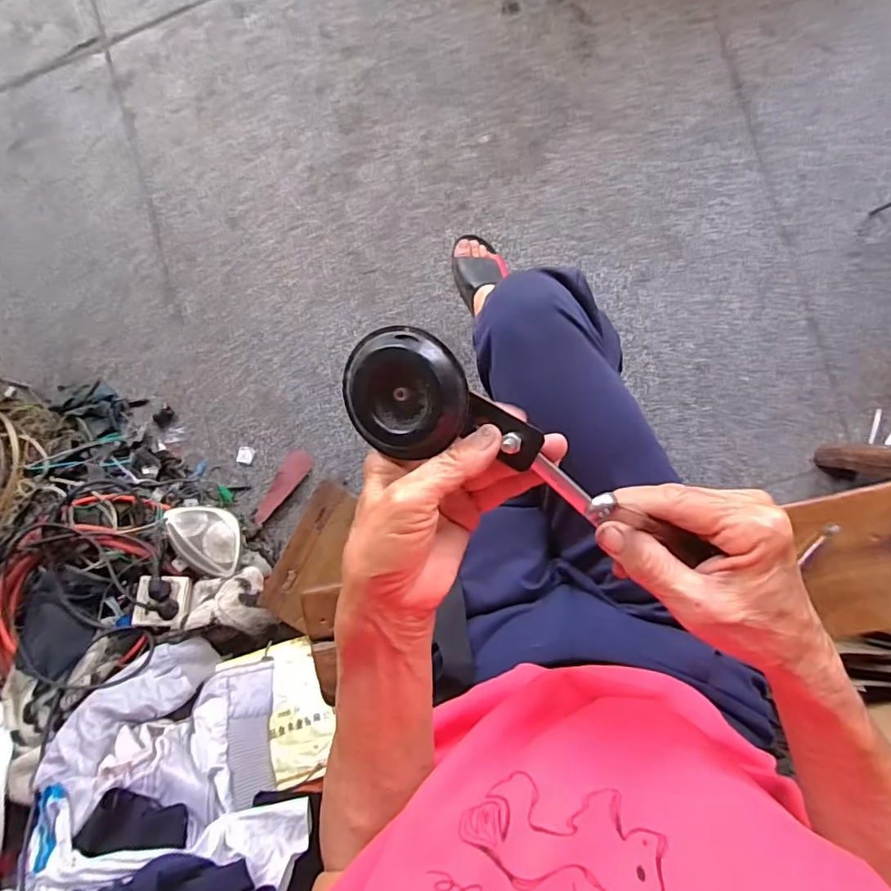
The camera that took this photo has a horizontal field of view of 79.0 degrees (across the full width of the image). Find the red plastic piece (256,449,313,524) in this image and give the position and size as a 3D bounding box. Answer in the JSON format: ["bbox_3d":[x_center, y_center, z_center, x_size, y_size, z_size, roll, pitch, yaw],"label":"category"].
[{"bbox_3d":[-0.309,0.083,1.040,0.051,0.005,0.157,28,89,-7],"label":"red plastic piece"}]

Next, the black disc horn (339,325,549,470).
[{"bbox_3d":[-0.008,-0.016,0.277,0.100,0.033,0.060,37,93,9],"label":"black disc horn"}]

